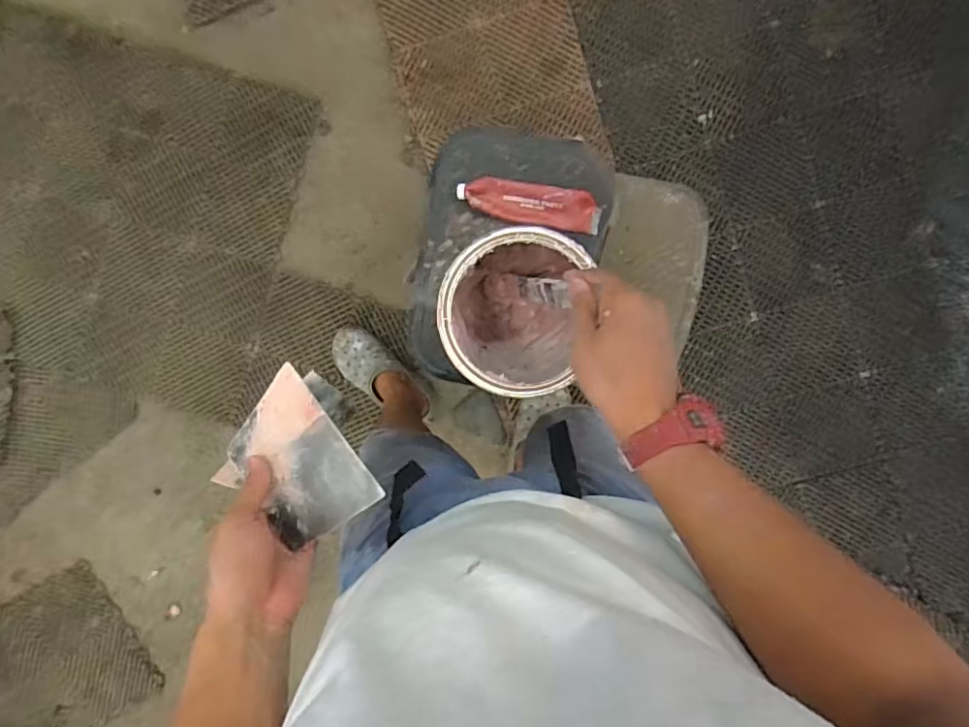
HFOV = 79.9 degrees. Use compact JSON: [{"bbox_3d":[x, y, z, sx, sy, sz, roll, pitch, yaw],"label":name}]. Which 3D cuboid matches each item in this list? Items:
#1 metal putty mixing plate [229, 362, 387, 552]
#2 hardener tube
[{"bbox_3d":[-0.160,0.086,0.496,0.095,0.005,0.138,-44,73,8],"label":"metal putty mixing plate"},{"bbox_3d":[0.058,-0.203,0.733,0.177,0.021,0.047,11,95,3],"label":"hardener tube"}]

